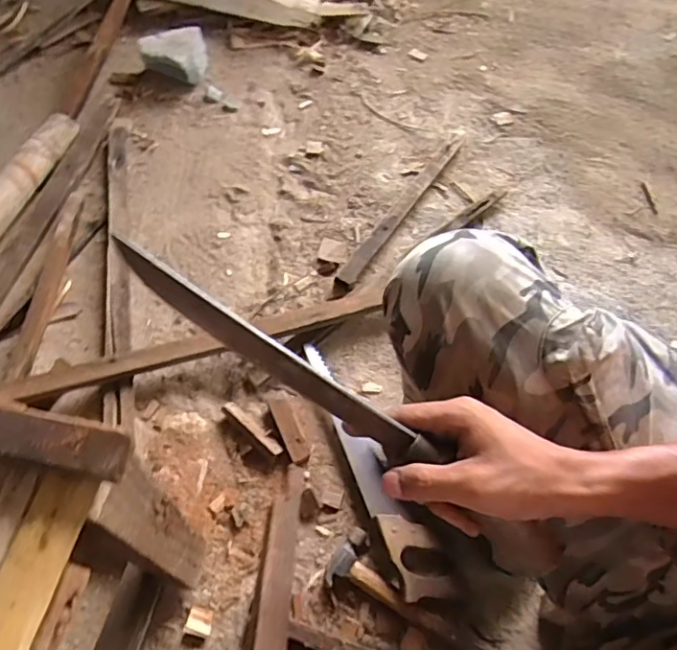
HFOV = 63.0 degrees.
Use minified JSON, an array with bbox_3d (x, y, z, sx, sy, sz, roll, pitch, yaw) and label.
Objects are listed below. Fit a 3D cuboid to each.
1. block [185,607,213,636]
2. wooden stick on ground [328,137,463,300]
[{"bbox_3d":[-0.173,0.371,0.693,0.032,0.011,0.027,14,59,7],"label":"block"},{"bbox_3d":[0.125,-0.228,1.064,0.036,0.029,0.494,30,63,16],"label":"wooden stick on ground"}]

